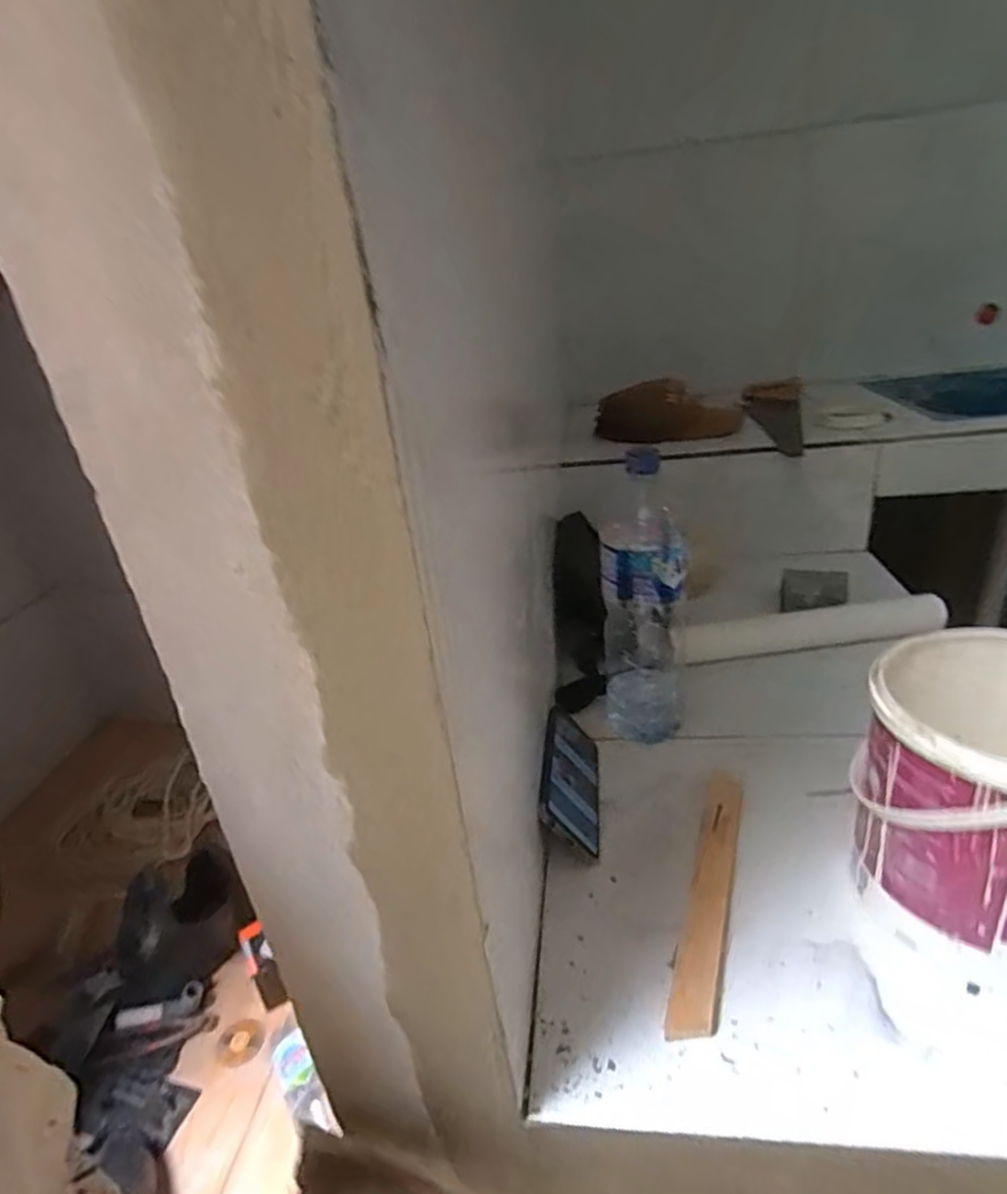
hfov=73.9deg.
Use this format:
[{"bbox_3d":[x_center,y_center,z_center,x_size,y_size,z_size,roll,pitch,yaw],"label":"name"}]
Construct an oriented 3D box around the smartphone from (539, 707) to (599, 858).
[{"bbox_3d":[0.068,0.173,0.659,0.012,0.076,0.174,-37,15,19],"label":"smartphone"}]

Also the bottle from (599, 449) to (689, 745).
[{"bbox_3d":[0.146,0.019,0.699,0.087,0.277,0.080,3,27,20],"label":"bottle"}]

